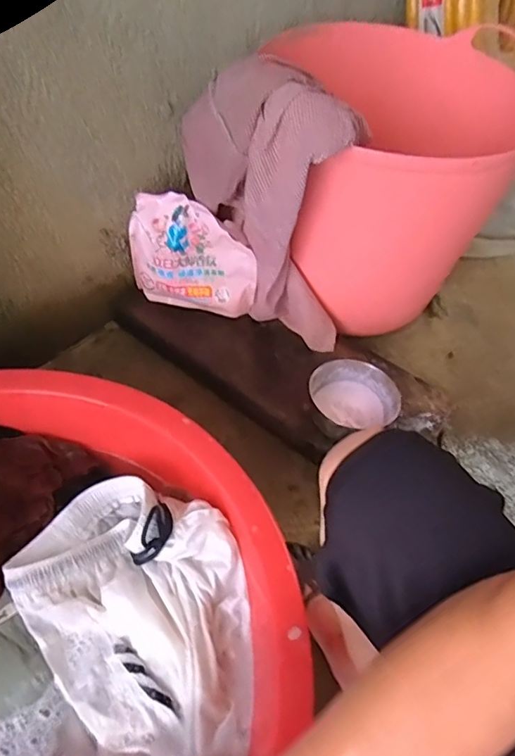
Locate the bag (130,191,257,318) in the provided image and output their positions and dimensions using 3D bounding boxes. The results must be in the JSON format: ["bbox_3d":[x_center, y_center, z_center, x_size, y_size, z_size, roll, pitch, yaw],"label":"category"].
[{"bbox_3d":[-0.111,-0.197,0.866,0.218,0.184,0.054,11,51,4],"label":"bag"}]

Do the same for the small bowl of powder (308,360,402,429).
[{"bbox_3d":[0.149,0.028,0.825,0.130,0.048,0.107,-6,52,-10],"label":"small bowl of powder"}]

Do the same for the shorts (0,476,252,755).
[{"bbox_3d":[-0.121,0.248,0.575,0.228,0.076,0.325,-32,60,-27],"label":"shorts"}]

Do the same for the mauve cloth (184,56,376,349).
[{"bbox_3d":[0.020,-0.243,0.788,0.274,0.383,0.117,20,52,11],"label":"mauve cloth"}]

